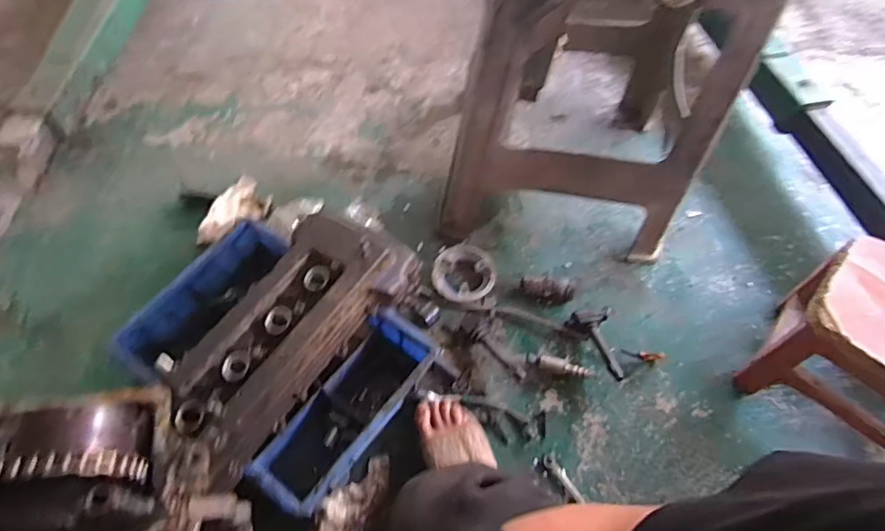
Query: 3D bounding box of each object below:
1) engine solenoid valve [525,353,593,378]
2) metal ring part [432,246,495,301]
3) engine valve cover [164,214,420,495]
[{"bbox_3d":[0.205,0.176,0.902,0.120,0.023,0.024,10,58,3],"label":"engine solenoid valve"},{"bbox_3d":[0.040,0.012,0.986,0.125,0.042,0.115,2,58,-3],"label":"metal ring part"},{"bbox_3d":[-0.237,0.085,0.789,0.196,0.098,0.425,32,63,18],"label":"engine valve cover"}]

